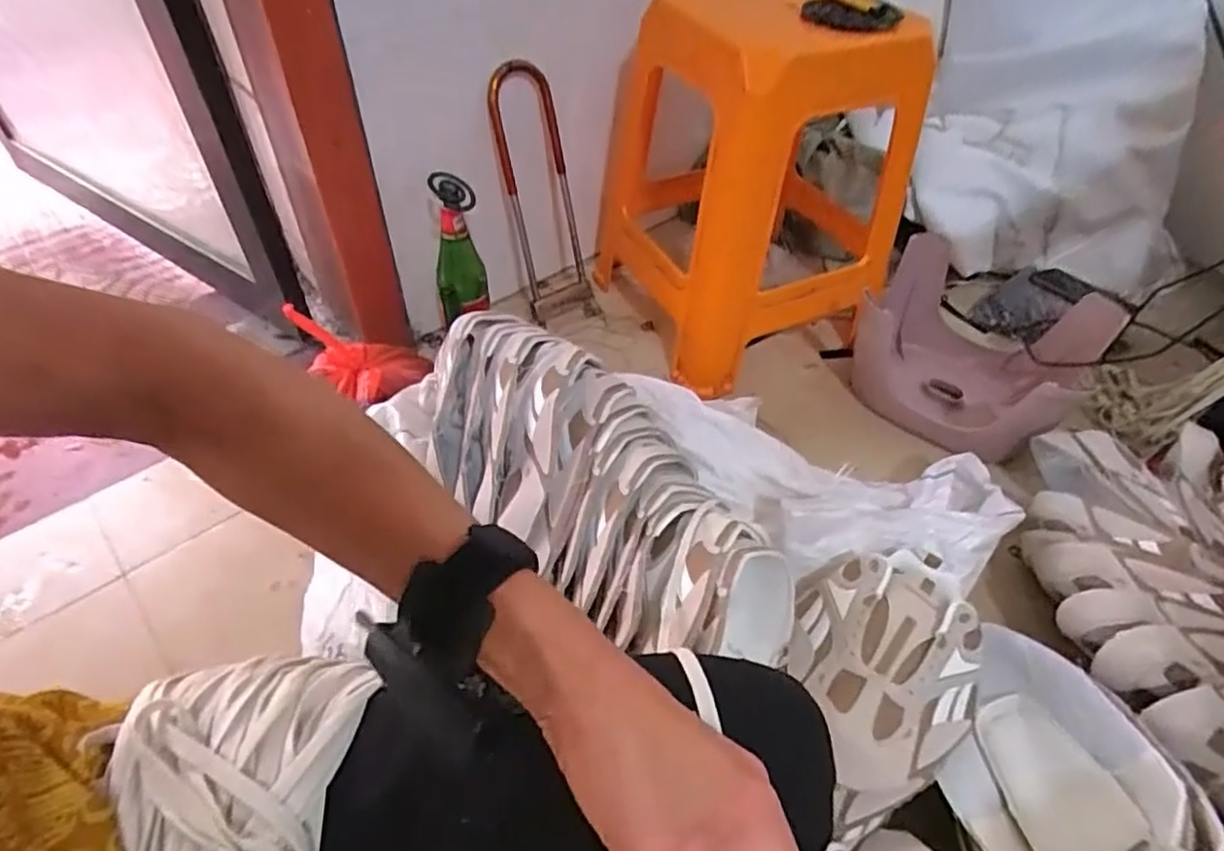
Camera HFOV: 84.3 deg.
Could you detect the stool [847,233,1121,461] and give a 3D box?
[{"bbox_3d":[0.510,-0.103,0.993,0.301,0.196,0.236,35,55,26],"label":"stool"}]

